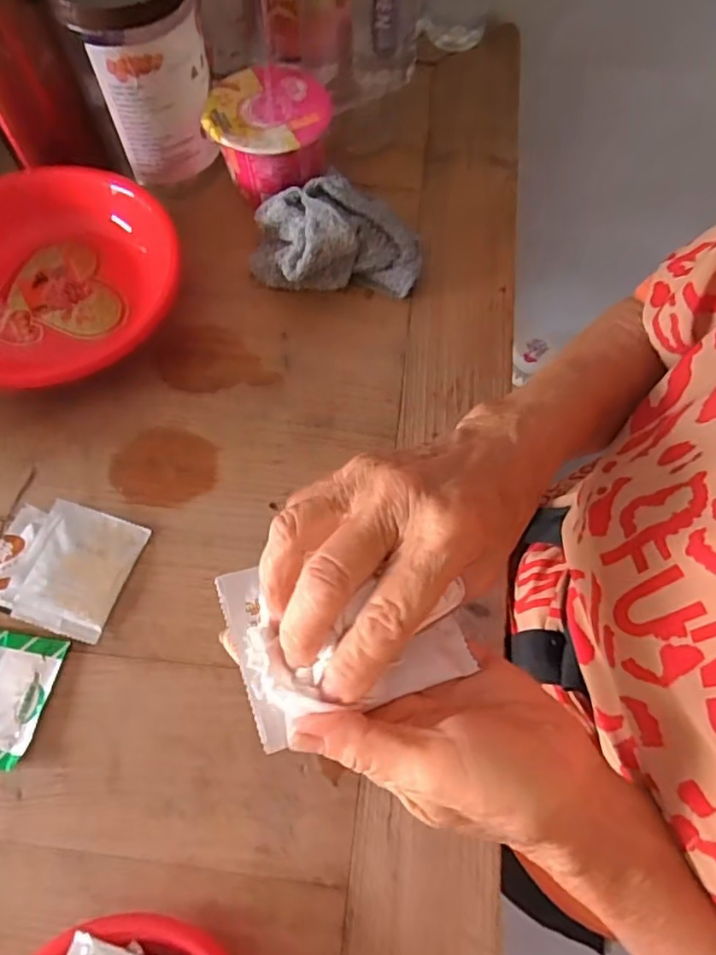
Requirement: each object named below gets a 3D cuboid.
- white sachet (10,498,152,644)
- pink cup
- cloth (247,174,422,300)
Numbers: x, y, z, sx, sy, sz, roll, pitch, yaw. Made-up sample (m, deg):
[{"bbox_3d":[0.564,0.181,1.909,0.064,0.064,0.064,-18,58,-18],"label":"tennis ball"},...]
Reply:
[{"bbox_3d":[-0.177,0.058,0.392,0.059,0.014,0.078,16,68,5],"label":"white sachet"},{"bbox_3d":[-0.071,-0.273,0.506,0.091,0.068,0.090,0,67,-1],"label":"pink cup"},{"bbox_3d":[-0.019,-0.193,0.481,0.131,0.049,0.099,-5,67,-4],"label":"cloth"}]

